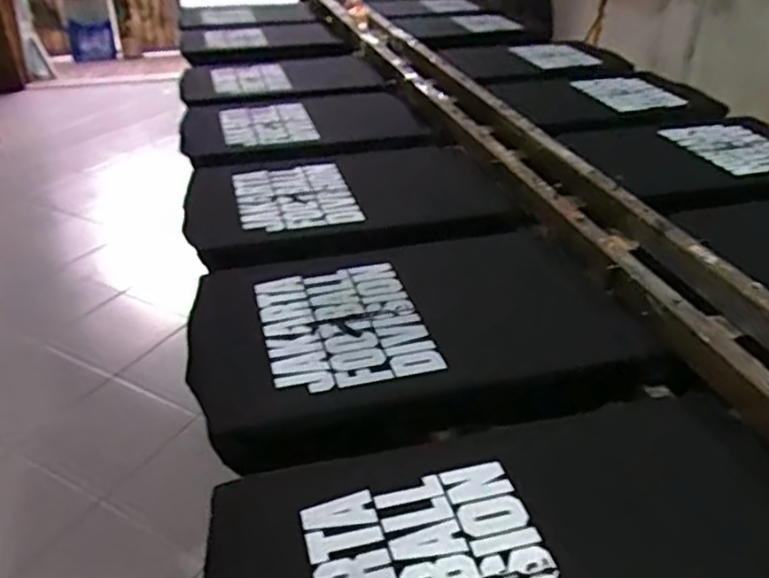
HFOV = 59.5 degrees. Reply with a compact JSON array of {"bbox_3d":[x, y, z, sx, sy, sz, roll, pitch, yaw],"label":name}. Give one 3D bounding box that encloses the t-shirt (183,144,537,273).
[{"bbox_3d":[-0.081,-0.206,1.440,0.645,0.049,0.526,-9,33,-12],"label":"t-shirt"}]

